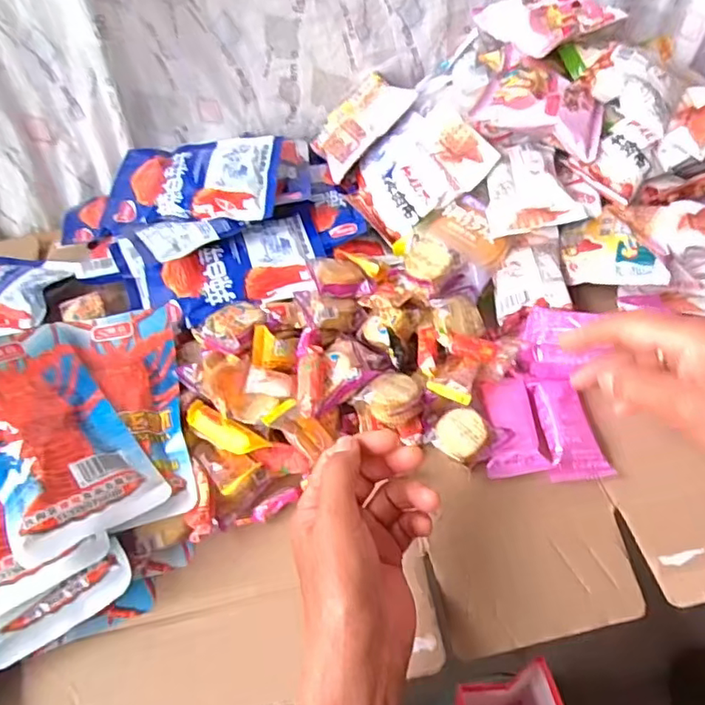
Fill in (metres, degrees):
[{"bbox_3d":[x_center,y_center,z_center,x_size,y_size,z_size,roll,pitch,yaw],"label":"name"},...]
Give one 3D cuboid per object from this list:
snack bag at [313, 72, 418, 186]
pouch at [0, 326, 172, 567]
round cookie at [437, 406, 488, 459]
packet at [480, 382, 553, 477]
[{"bbox_3d":[0.004,-0.252,0.634,0.116,0.034,0.089,-50,38,12],"label":"snack bag"},{"bbox_3d":[-0.224,0.054,0.419,0.096,0.017,0.192,-22,53,-40],"label":"pouch"},{"bbox_3d":[0.084,0.063,0.440,0.039,0.015,0.039,-12,60,21],"label":"round cookie"},{"bbox_3d":[0.124,0.058,0.449,0.042,0.011,0.082,-3,48,4],"label":"packet"}]

